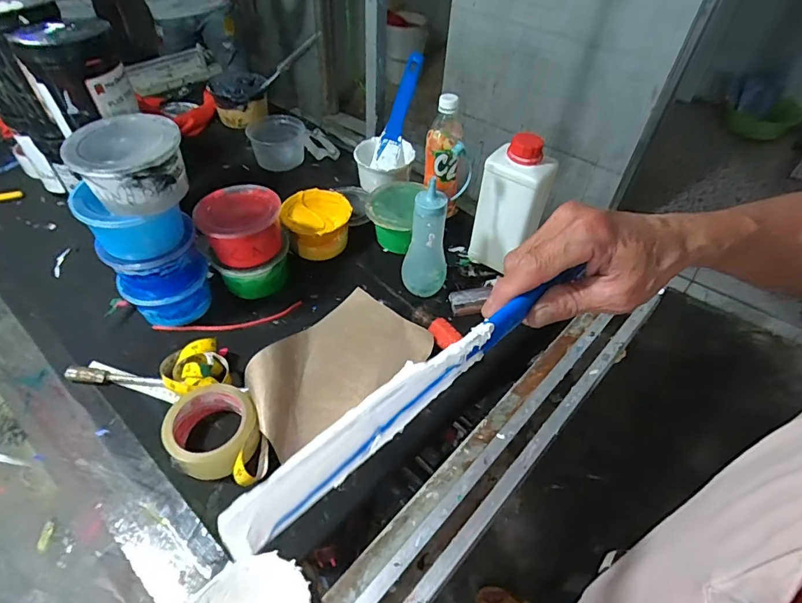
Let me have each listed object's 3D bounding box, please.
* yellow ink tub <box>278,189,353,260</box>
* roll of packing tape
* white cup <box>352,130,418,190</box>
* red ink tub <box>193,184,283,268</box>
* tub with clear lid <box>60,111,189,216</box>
[{"bbox_3d":[-0.140,-0.128,0.773,0.111,0.066,0.117,1,49,-1],"label":"yellow ink tub"},{"bbox_3d":[-0.216,0.148,0.532,0.100,0.046,0.098,1,49,-1],"label":"roll of packing tape"},{"bbox_3d":[-0.031,-0.264,0.897,0.110,0.067,0.112,1,49,-1],"label":"white cup"},{"bbox_3d":[-0.228,-0.110,0.662,0.111,0.068,0.115,1,48,-2],"label":"red ink tub"},{"bbox_3d":[-0.303,-0.155,0.520,0.108,0.073,0.105,-13,50,-15],"label":"tub with clear lid"}]

